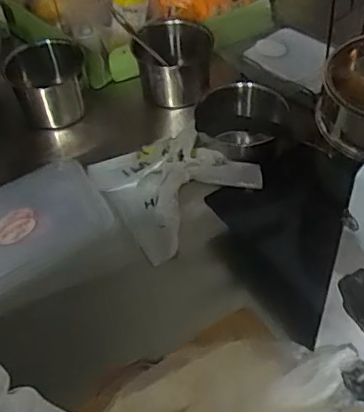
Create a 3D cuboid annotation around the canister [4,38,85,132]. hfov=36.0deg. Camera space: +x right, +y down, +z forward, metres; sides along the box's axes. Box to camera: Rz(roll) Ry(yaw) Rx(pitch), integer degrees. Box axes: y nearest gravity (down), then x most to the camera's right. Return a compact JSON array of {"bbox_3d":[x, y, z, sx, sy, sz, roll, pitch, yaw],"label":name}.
[{"bbox_3d":[-0.254,-0.235,1.085,0.144,0.107,0.138,-18,50,-10],"label":"canister"}]

